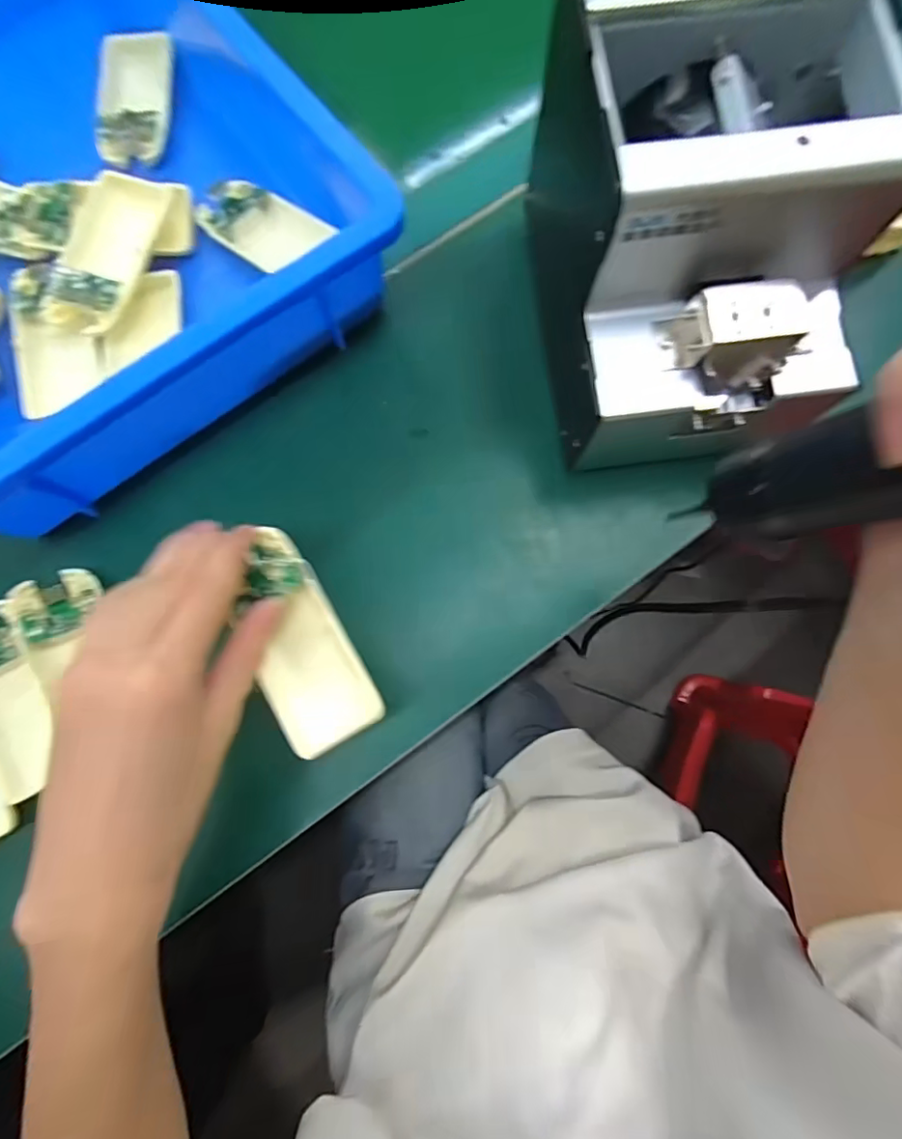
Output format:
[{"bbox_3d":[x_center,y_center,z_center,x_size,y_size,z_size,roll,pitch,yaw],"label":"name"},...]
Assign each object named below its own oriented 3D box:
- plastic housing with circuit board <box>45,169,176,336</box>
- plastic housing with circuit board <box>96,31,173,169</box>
[{"bbox_3d":[-0.207,-0.192,0.337,0.052,0.019,0.104,19,80,5],"label":"plastic housing with circuit board"},{"bbox_3d":[-0.212,-0.316,0.374,0.049,0.014,0.099,-2,79,1],"label":"plastic housing with circuit board"}]

